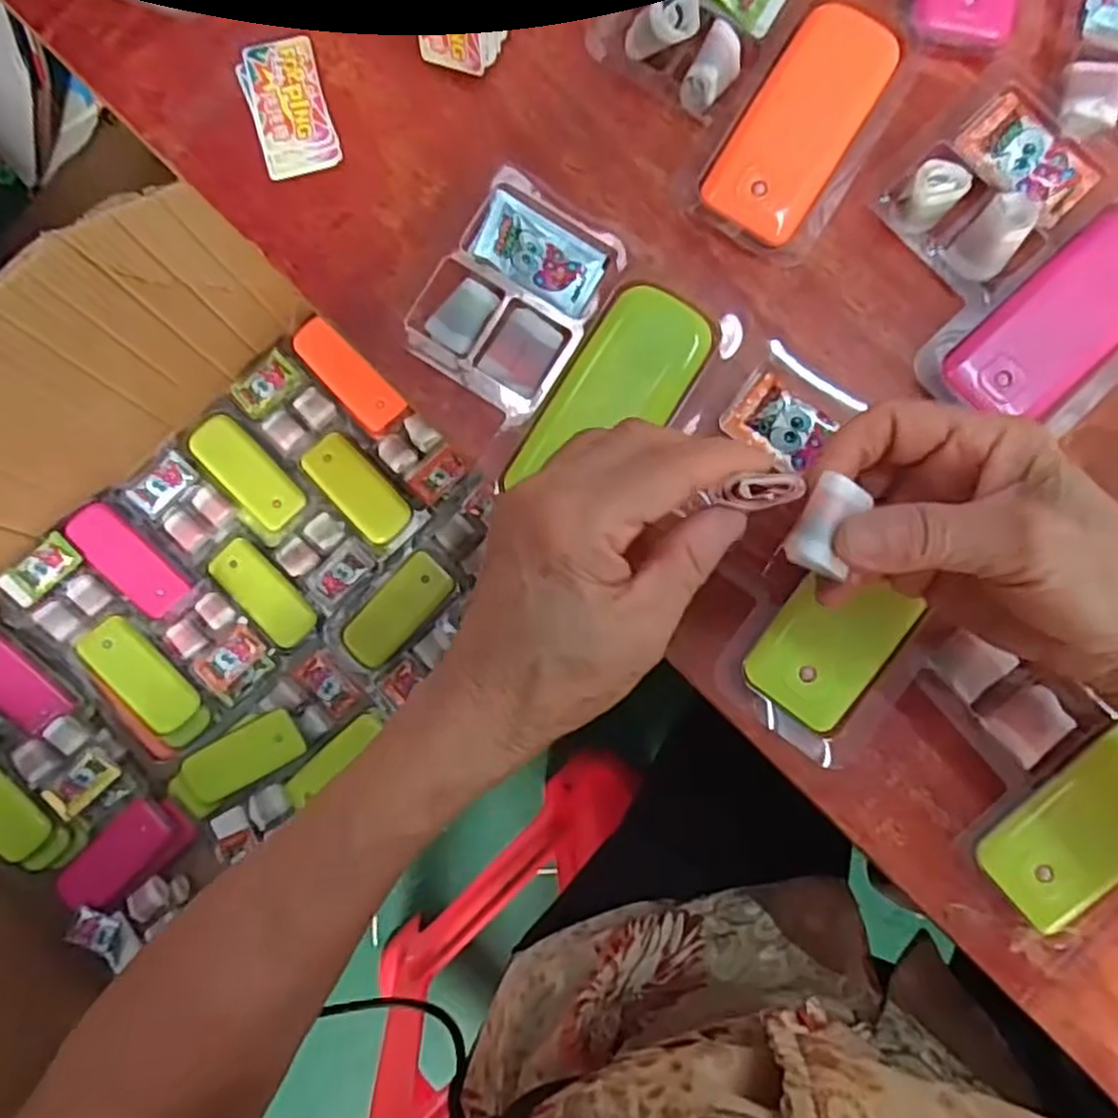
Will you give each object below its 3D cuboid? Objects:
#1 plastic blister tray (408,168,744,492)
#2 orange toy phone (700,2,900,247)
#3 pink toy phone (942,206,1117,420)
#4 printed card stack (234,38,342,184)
[{"bbox_3d":[-0.018,-0.108,0.311,0.064,0.024,0.086,34,87,4],"label":"plastic blister tray"},{"bbox_3d":[0.103,-0.186,0.320,0.043,0.015,0.106,31,87,3],"label":"orange toy phone"},{"bbox_3d":[0.211,-0.100,0.310,0.104,0.009,0.044,-43,86,-2],"label":"pink toy phone"},{"bbox_3d":[-0.119,-0.199,0.325,0.033,0.004,0.063,-18,85,0],"label":"printed card stack"}]

